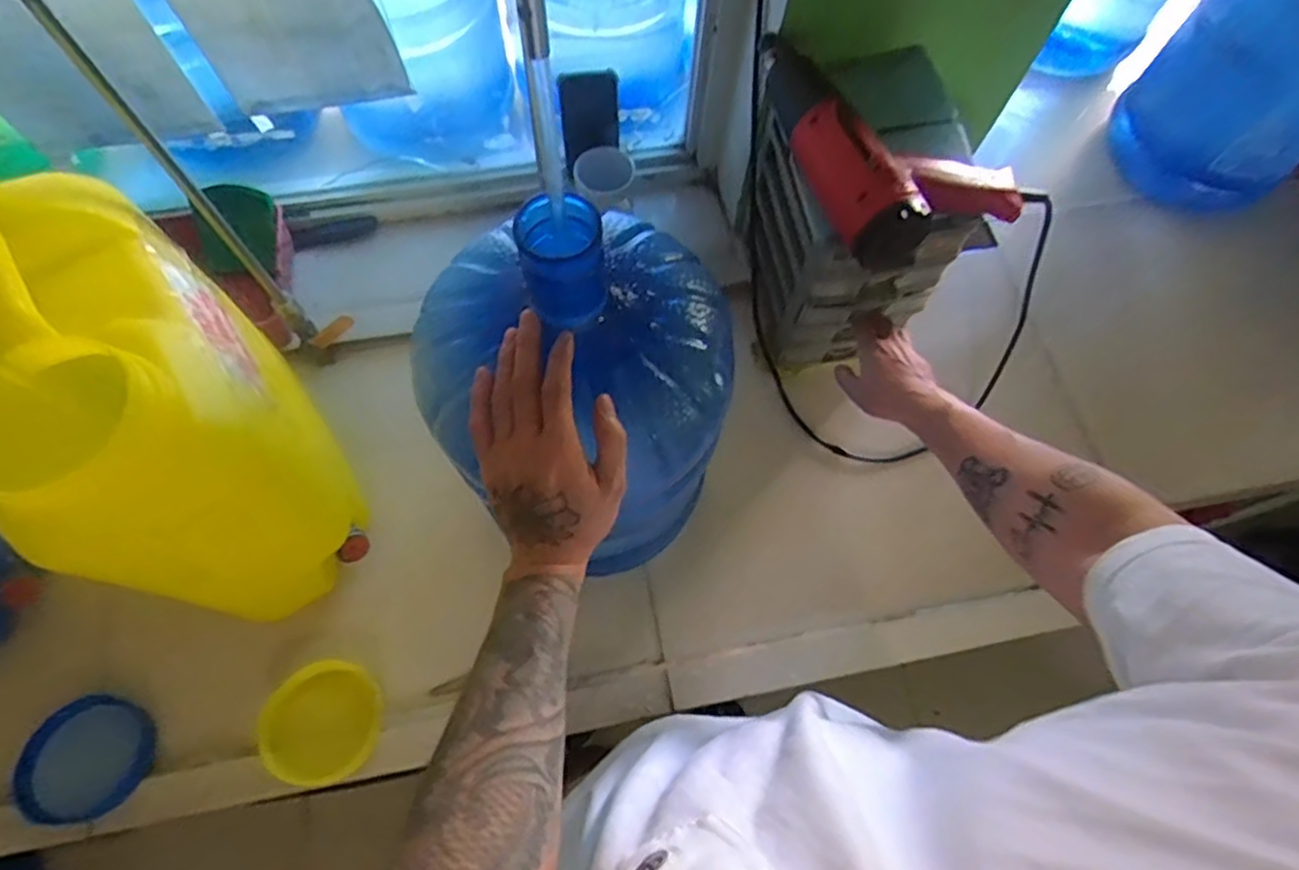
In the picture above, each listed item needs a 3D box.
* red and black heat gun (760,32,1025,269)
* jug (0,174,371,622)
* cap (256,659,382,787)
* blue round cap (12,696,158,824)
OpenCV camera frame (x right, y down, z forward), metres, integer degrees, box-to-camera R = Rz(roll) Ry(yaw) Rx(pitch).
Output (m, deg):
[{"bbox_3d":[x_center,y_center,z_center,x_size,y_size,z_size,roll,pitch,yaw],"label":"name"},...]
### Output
[{"bbox_3d":[0.225,-0.296,0.673,0.189,0.095,0.267,-17,70,-9],"label":"red and black heat gun"},{"bbox_3d":[-0.424,-0.019,0.632,0.160,0.377,0.290,-31,73,-14],"label":"jug"},{"bbox_3d":[-0.352,0.306,0.740,0.111,0.033,0.116,1,68,-2],"label":"cap"},{"bbox_3d":[-0.583,0.333,0.717,0.116,0.025,0.116,3,76,-12],"label":"blue round cap"}]

